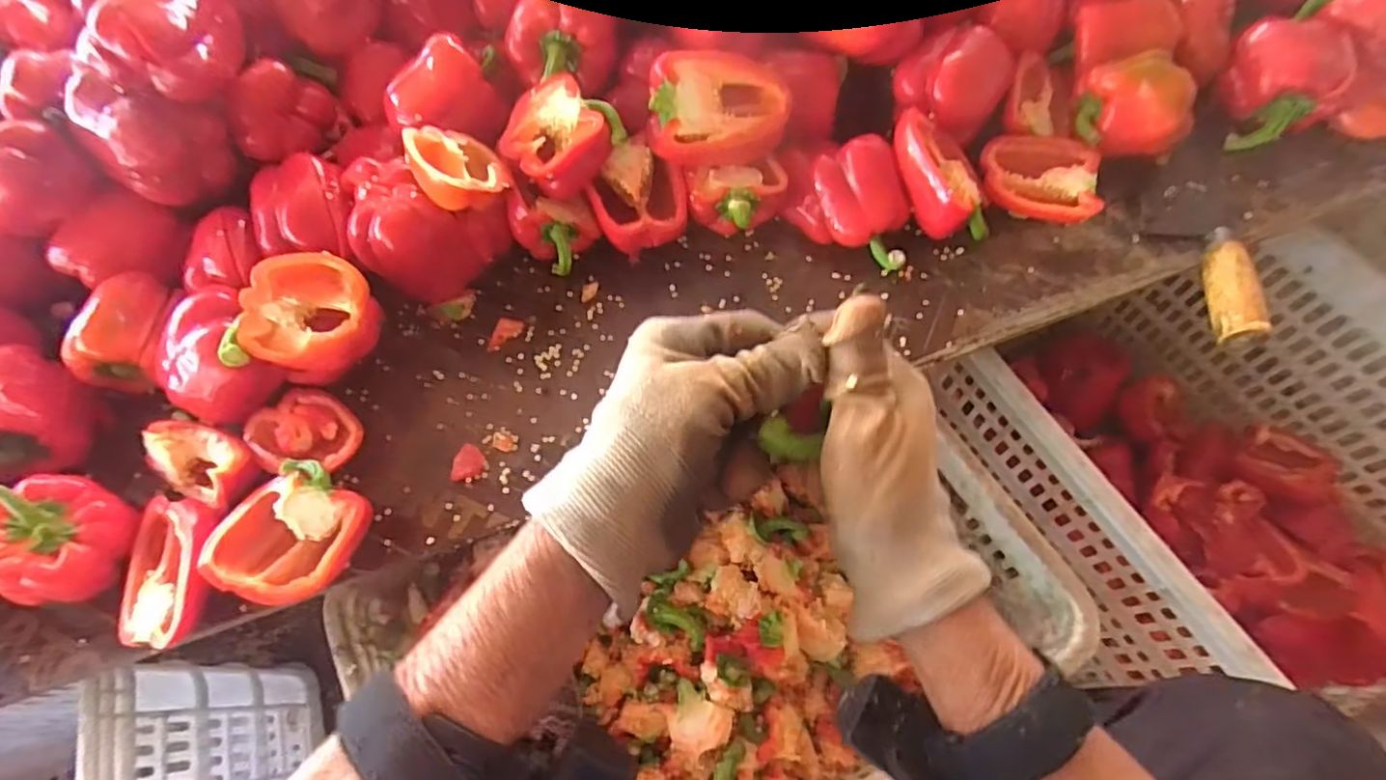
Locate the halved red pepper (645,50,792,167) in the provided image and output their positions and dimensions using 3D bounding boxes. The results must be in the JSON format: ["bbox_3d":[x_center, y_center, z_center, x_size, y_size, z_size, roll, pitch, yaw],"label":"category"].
[{"bbox_3d":[0.020,-0.223,0.523,0.109,0.040,0.082,0,91,-12],"label":"halved red pepper"}]

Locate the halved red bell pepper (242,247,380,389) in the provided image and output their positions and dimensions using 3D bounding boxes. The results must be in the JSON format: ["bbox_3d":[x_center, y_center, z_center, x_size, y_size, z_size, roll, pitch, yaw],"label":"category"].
[{"bbox_3d":[-0.278,-0.052,0.473,0.072,0.059,0.085,35,73,17],"label":"halved red bell pepper"}]

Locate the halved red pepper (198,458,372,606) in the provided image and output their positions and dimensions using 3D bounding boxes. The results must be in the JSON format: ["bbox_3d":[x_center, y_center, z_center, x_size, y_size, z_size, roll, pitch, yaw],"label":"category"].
[{"bbox_3d":[-0.273,0.099,0.439,0.075,0.037,0.089,24,70,13],"label":"halved red pepper"}]

